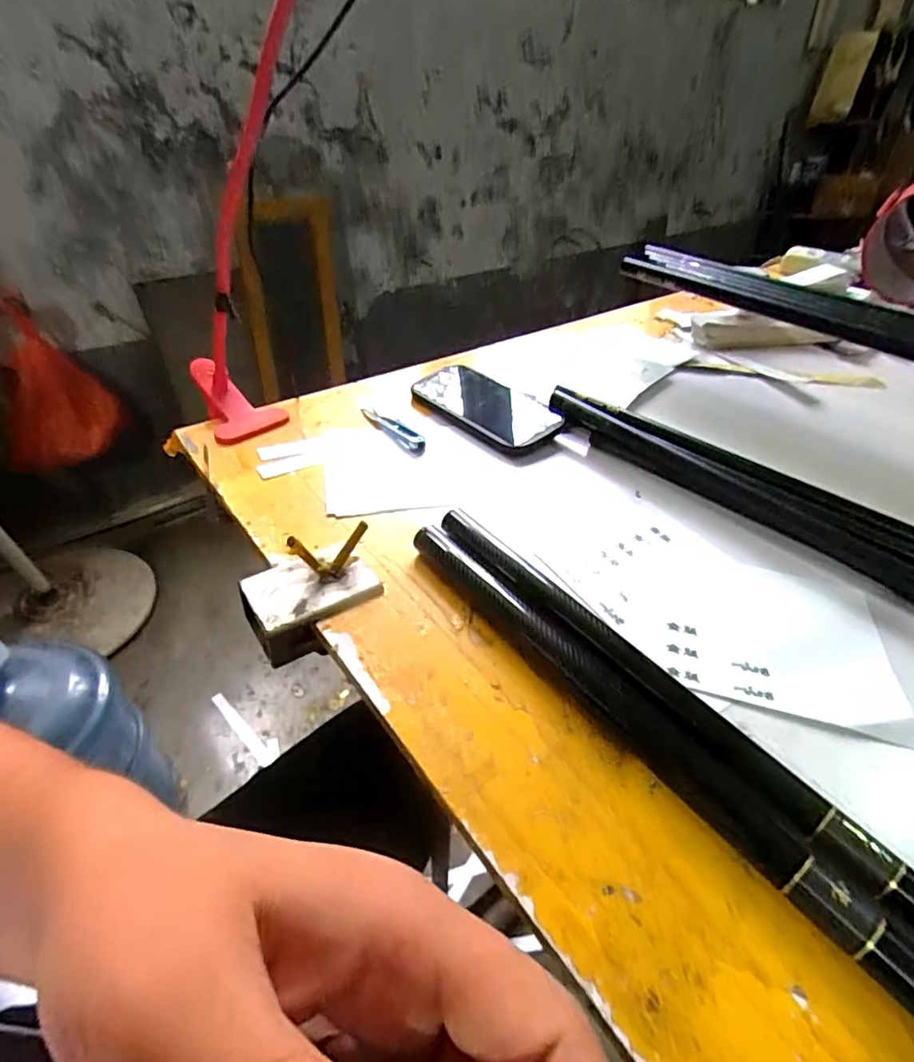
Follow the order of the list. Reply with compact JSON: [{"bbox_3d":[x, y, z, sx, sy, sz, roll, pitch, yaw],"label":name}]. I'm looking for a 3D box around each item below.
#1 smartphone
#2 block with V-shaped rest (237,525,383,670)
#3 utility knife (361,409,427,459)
[{"bbox_3d":[0.035,-0.125,0.569,0.088,0.016,0.169,-31,54,-23],"label":"smartphone"},{"bbox_3d":[-0.097,0.038,0.370,0.087,0.061,0.065,-19,45,-24],"label":"block with V-shaped rest"},{"bbox_3d":[-0.063,-0.101,0.539,0.021,0.008,0.102,-27,49,-30],"label":"utility knife"}]

